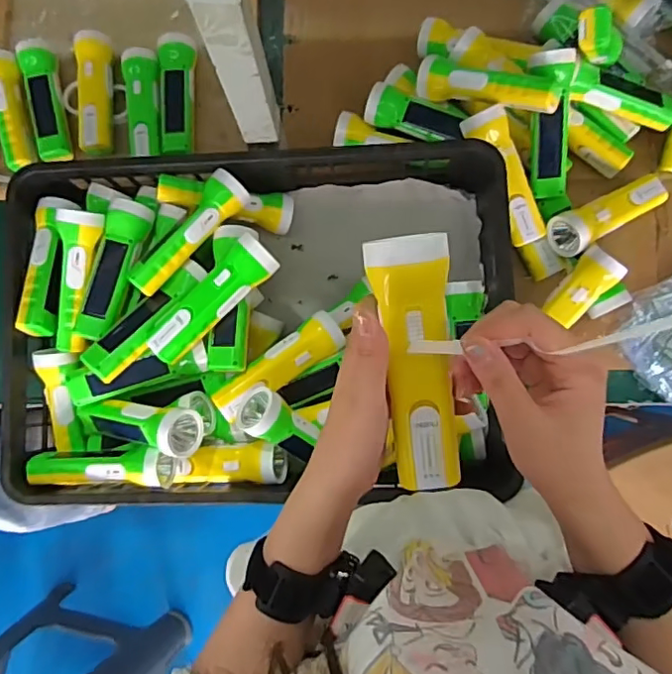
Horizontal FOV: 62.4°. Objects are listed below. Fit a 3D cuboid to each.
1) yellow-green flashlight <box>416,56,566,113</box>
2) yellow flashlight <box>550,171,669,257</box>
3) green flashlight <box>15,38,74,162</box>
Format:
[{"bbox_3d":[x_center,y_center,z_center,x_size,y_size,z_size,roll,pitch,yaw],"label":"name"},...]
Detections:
[{"bbox_3d":[0.180,-0.303,0.663,0.169,0.045,0.050,22,84,27],"label":"yellow-green flashlight"},{"bbox_3d":[0.353,-0.161,0.703,0.180,0.045,0.052,-27,82,-14],"label":"yellow flashlight"},{"bbox_3d":[-0.410,-0.338,0.791,0.043,0.047,0.178,-13,82,1],"label":"green flashlight"}]

